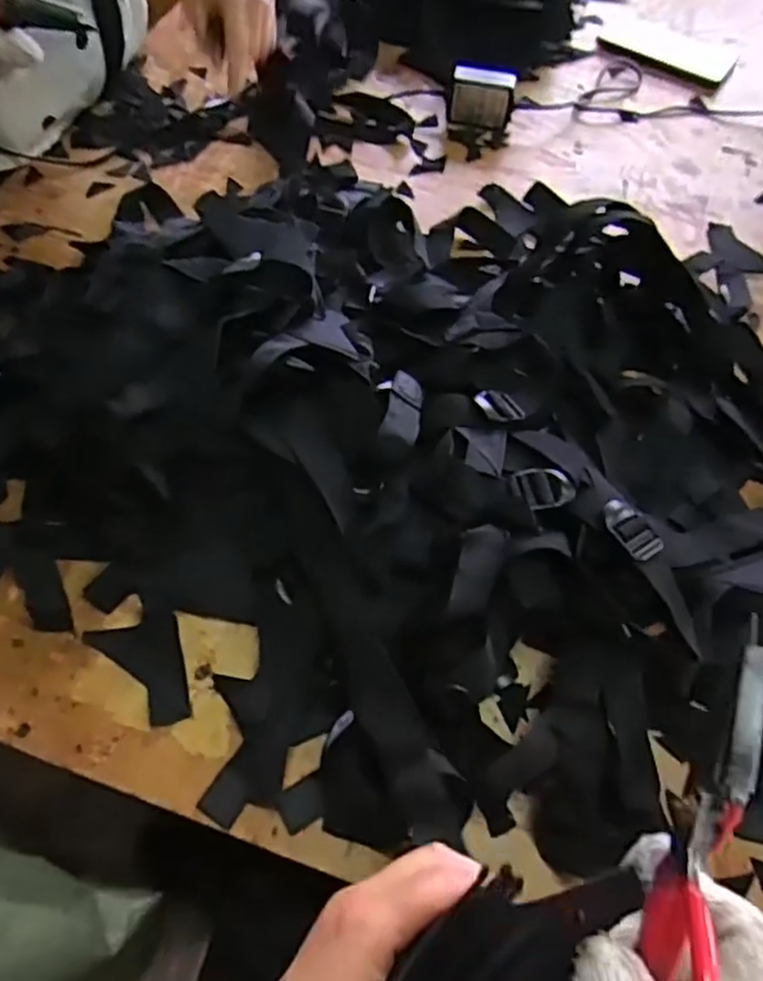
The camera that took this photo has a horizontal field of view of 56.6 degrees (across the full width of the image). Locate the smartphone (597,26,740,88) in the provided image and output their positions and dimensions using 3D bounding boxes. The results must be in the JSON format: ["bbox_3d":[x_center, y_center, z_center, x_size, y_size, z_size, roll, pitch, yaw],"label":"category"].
[{"bbox_3d":[0.352,-0.540,0.874,0.156,0.006,0.077,28,64,14],"label":"smartphone"}]

